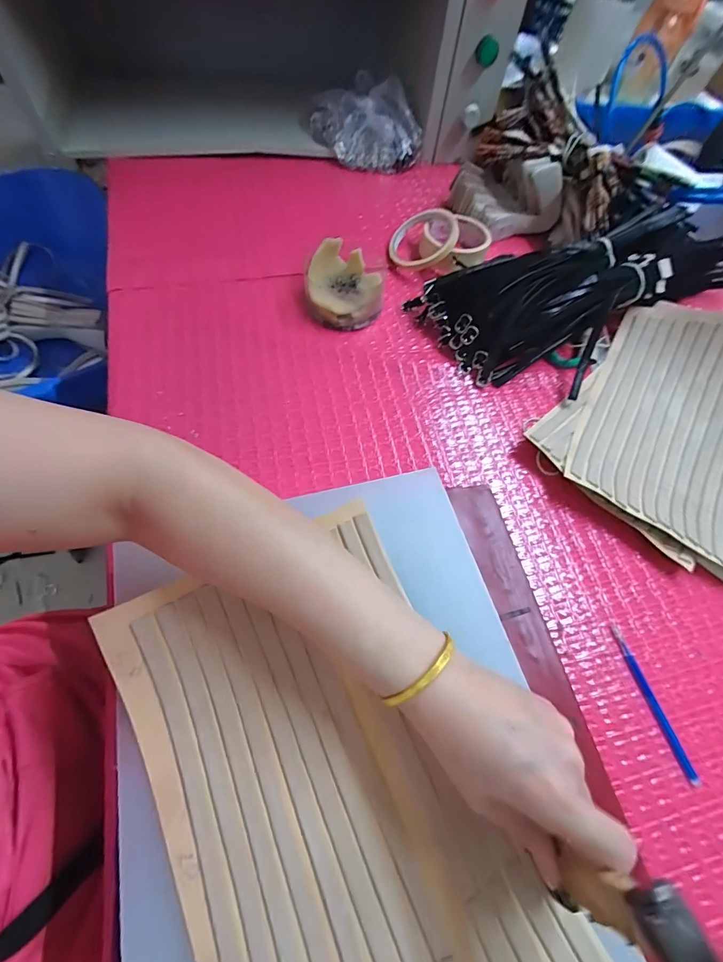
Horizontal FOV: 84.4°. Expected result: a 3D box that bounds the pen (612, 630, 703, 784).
[{"bbox_3d":[0.228,0.172,0.312,0.010,0.004,0.111,-12,64,-12],"label":"pen"}]

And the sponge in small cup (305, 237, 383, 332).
[{"bbox_3d":[-0.021,-0.231,0.474,0.091,0.046,0.093,5,62,-3],"label":"sponge in small cup"}]

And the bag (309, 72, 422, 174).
[{"bbox_3d":[0.005,-0.564,0.632,0.177,0.082,0.107,0,62,-6],"label":"bag"}]

